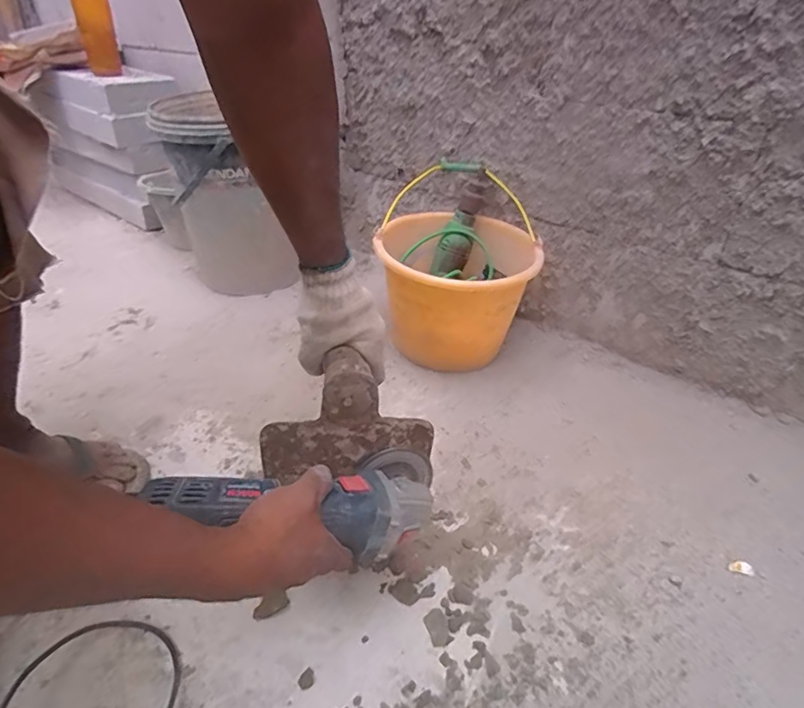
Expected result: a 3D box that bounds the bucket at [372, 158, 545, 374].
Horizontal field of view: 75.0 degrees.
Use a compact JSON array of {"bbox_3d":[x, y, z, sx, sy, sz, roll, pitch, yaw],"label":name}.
[{"bbox_3d":[0.099,-0.153,0.963,0.278,0.290,0.315,4,36,7],"label":"bucket"}]

